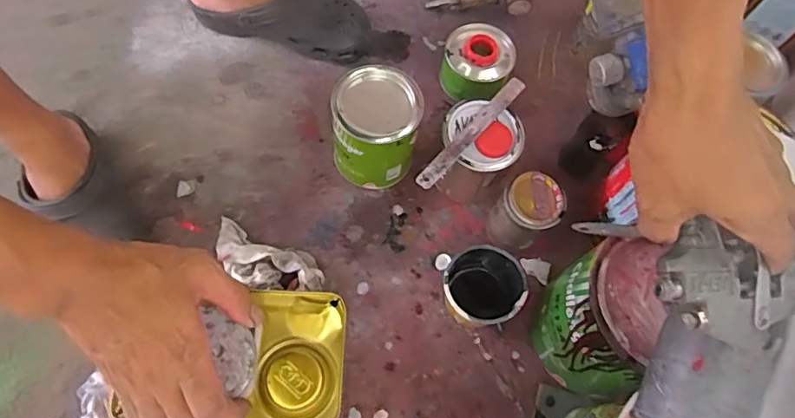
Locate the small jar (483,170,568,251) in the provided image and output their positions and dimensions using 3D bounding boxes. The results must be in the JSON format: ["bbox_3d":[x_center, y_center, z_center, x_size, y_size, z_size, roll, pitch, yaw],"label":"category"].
[{"bbox_3d":[0.160,0.007,0.698,0.072,0.101,0.072,40,69,10],"label":"small jar"}]

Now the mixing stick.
[{"bbox_3d":[0.093,-0.097,0.671,0.022,0.007,0.199,38,65,14],"label":"mixing stick"}]

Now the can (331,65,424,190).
[{"bbox_3d":[-0.029,-0.097,0.704,0.107,0.146,0.094,7,67,-3],"label":"can"}]

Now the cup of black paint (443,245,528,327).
[{"bbox_3d":[0.103,0.099,0.665,0.092,0.084,0.086,6,67,-4],"label":"cup of black paint"}]

